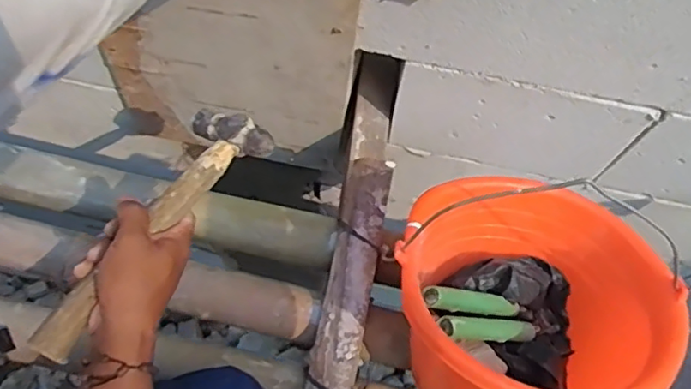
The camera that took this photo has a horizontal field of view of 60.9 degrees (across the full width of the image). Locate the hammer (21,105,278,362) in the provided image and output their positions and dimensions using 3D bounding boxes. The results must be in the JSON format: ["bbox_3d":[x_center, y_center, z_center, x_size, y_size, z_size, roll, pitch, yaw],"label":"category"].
[{"bbox_3d":[-0.175,0.024,0.521,0.090,0.033,0.264,33,68,11],"label":"hammer"}]

